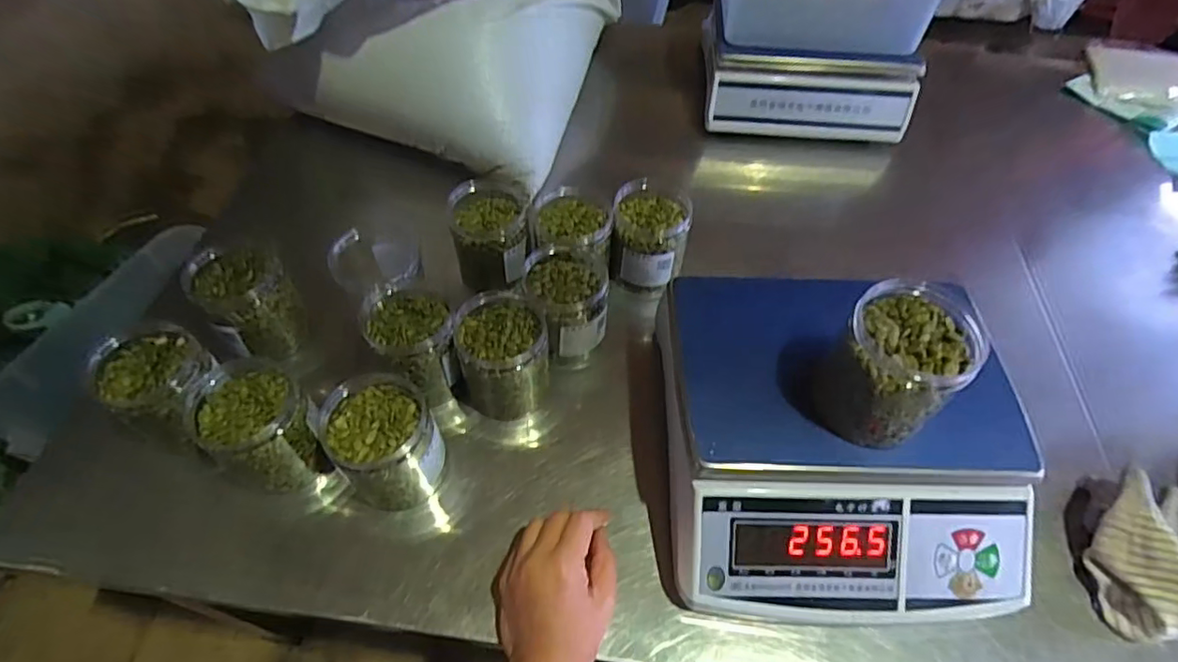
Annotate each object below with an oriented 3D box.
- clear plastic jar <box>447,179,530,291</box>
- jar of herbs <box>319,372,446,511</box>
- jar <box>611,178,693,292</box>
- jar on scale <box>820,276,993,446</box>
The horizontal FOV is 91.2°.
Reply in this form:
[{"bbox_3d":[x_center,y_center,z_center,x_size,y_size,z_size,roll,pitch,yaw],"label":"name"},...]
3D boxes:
[{"bbox_3d":[-0.109,-0.113,0.649,0.086,0.092,0.097,-8,54,-5],"label":"clear plastic jar"},{"bbox_3d":[-0.175,0.097,0.506,0.085,0.091,0.089,0,53,1],"label":"jar of herbs"},{"bbox_3d":[0.070,-0.107,0.658,0.084,0.120,0.094,8,54,7],"label":"jar"},{"bbox_3d":[0.223,0.026,0.424,0.082,0.099,0.090,0,53,1],"label":"jar on scale"}]

